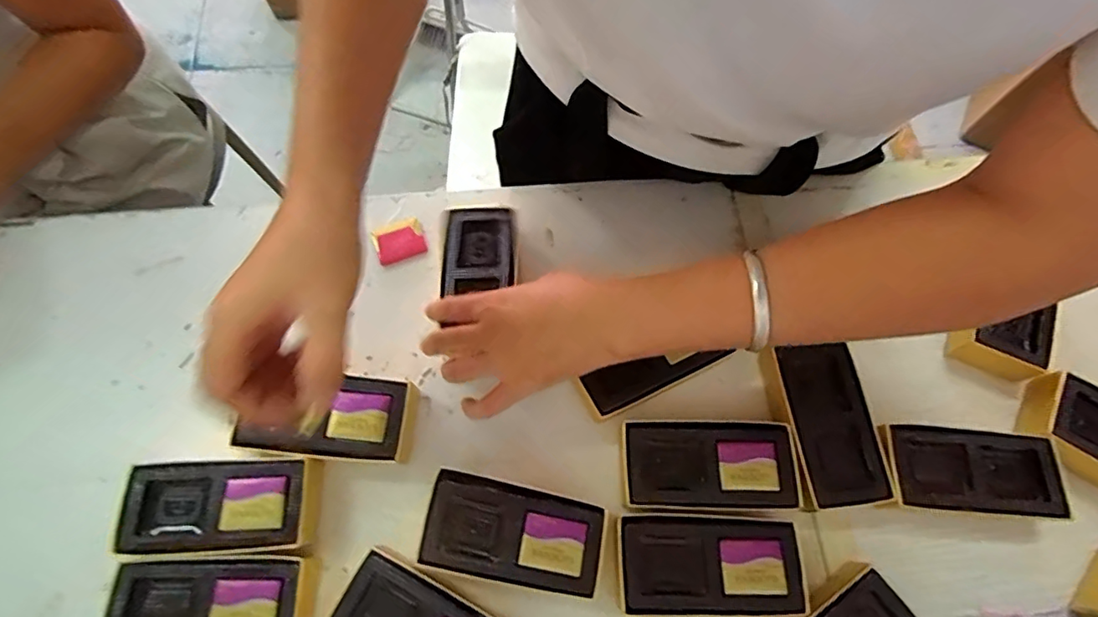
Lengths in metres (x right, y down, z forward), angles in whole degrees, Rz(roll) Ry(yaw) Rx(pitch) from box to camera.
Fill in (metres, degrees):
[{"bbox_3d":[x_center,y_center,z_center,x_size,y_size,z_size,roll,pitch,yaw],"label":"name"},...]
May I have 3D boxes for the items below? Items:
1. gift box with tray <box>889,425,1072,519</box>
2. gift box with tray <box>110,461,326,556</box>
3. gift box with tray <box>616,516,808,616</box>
[{"bbox_3d":[0.283,0.113,0.370,0.108,0.034,0.052,6,67,1],"label":"gift box with tray"},{"bbox_3d":[-0.213,0.132,0.357,0.122,0.033,0.054,-2,67,-2],"label":"gift box with tray"},{"bbox_3d":[0.100,0.167,0.350,0.113,0.031,0.055,2,67,0],"label":"gift box with tray"}]

